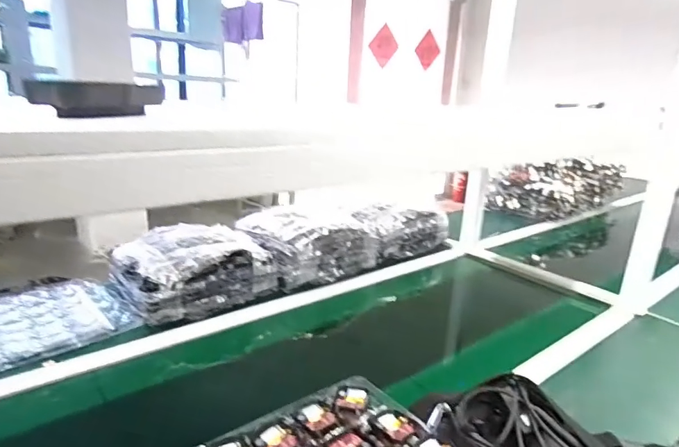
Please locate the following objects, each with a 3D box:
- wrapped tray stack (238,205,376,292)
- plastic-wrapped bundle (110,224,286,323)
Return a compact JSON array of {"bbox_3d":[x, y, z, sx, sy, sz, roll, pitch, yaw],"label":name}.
[{"bbox_3d":[-0.089,0.046,1.152,0.300,0.124,0.238,-13,23,-41],"label":"wrapped tray stack"},{"bbox_3d":[-0.318,0.091,0.985,0.285,0.114,0.243,-12,23,-40],"label":"plastic-wrapped bundle"}]

